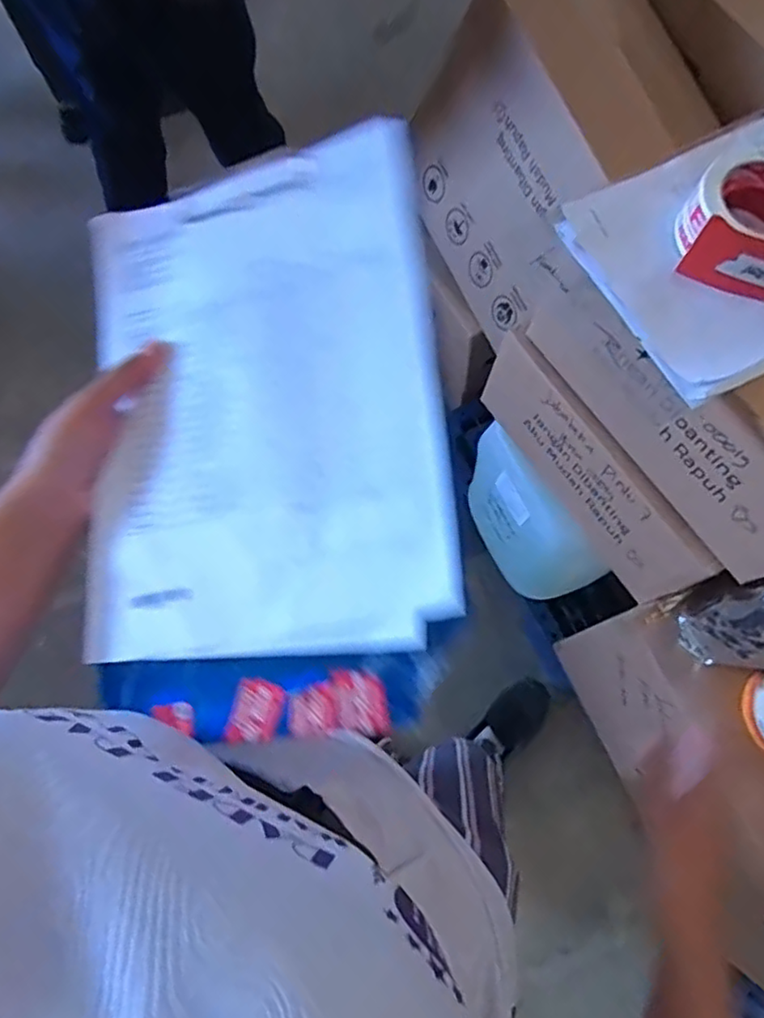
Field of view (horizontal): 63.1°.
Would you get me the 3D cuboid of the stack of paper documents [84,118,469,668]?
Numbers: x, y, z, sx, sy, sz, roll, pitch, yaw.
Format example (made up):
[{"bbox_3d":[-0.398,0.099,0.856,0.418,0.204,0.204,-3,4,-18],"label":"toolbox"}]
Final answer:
[{"bbox_3d":[-0.076,-0.068,0.362,0.224,0.010,0.298,-10,73,20],"label":"stack of paper documents"}]

